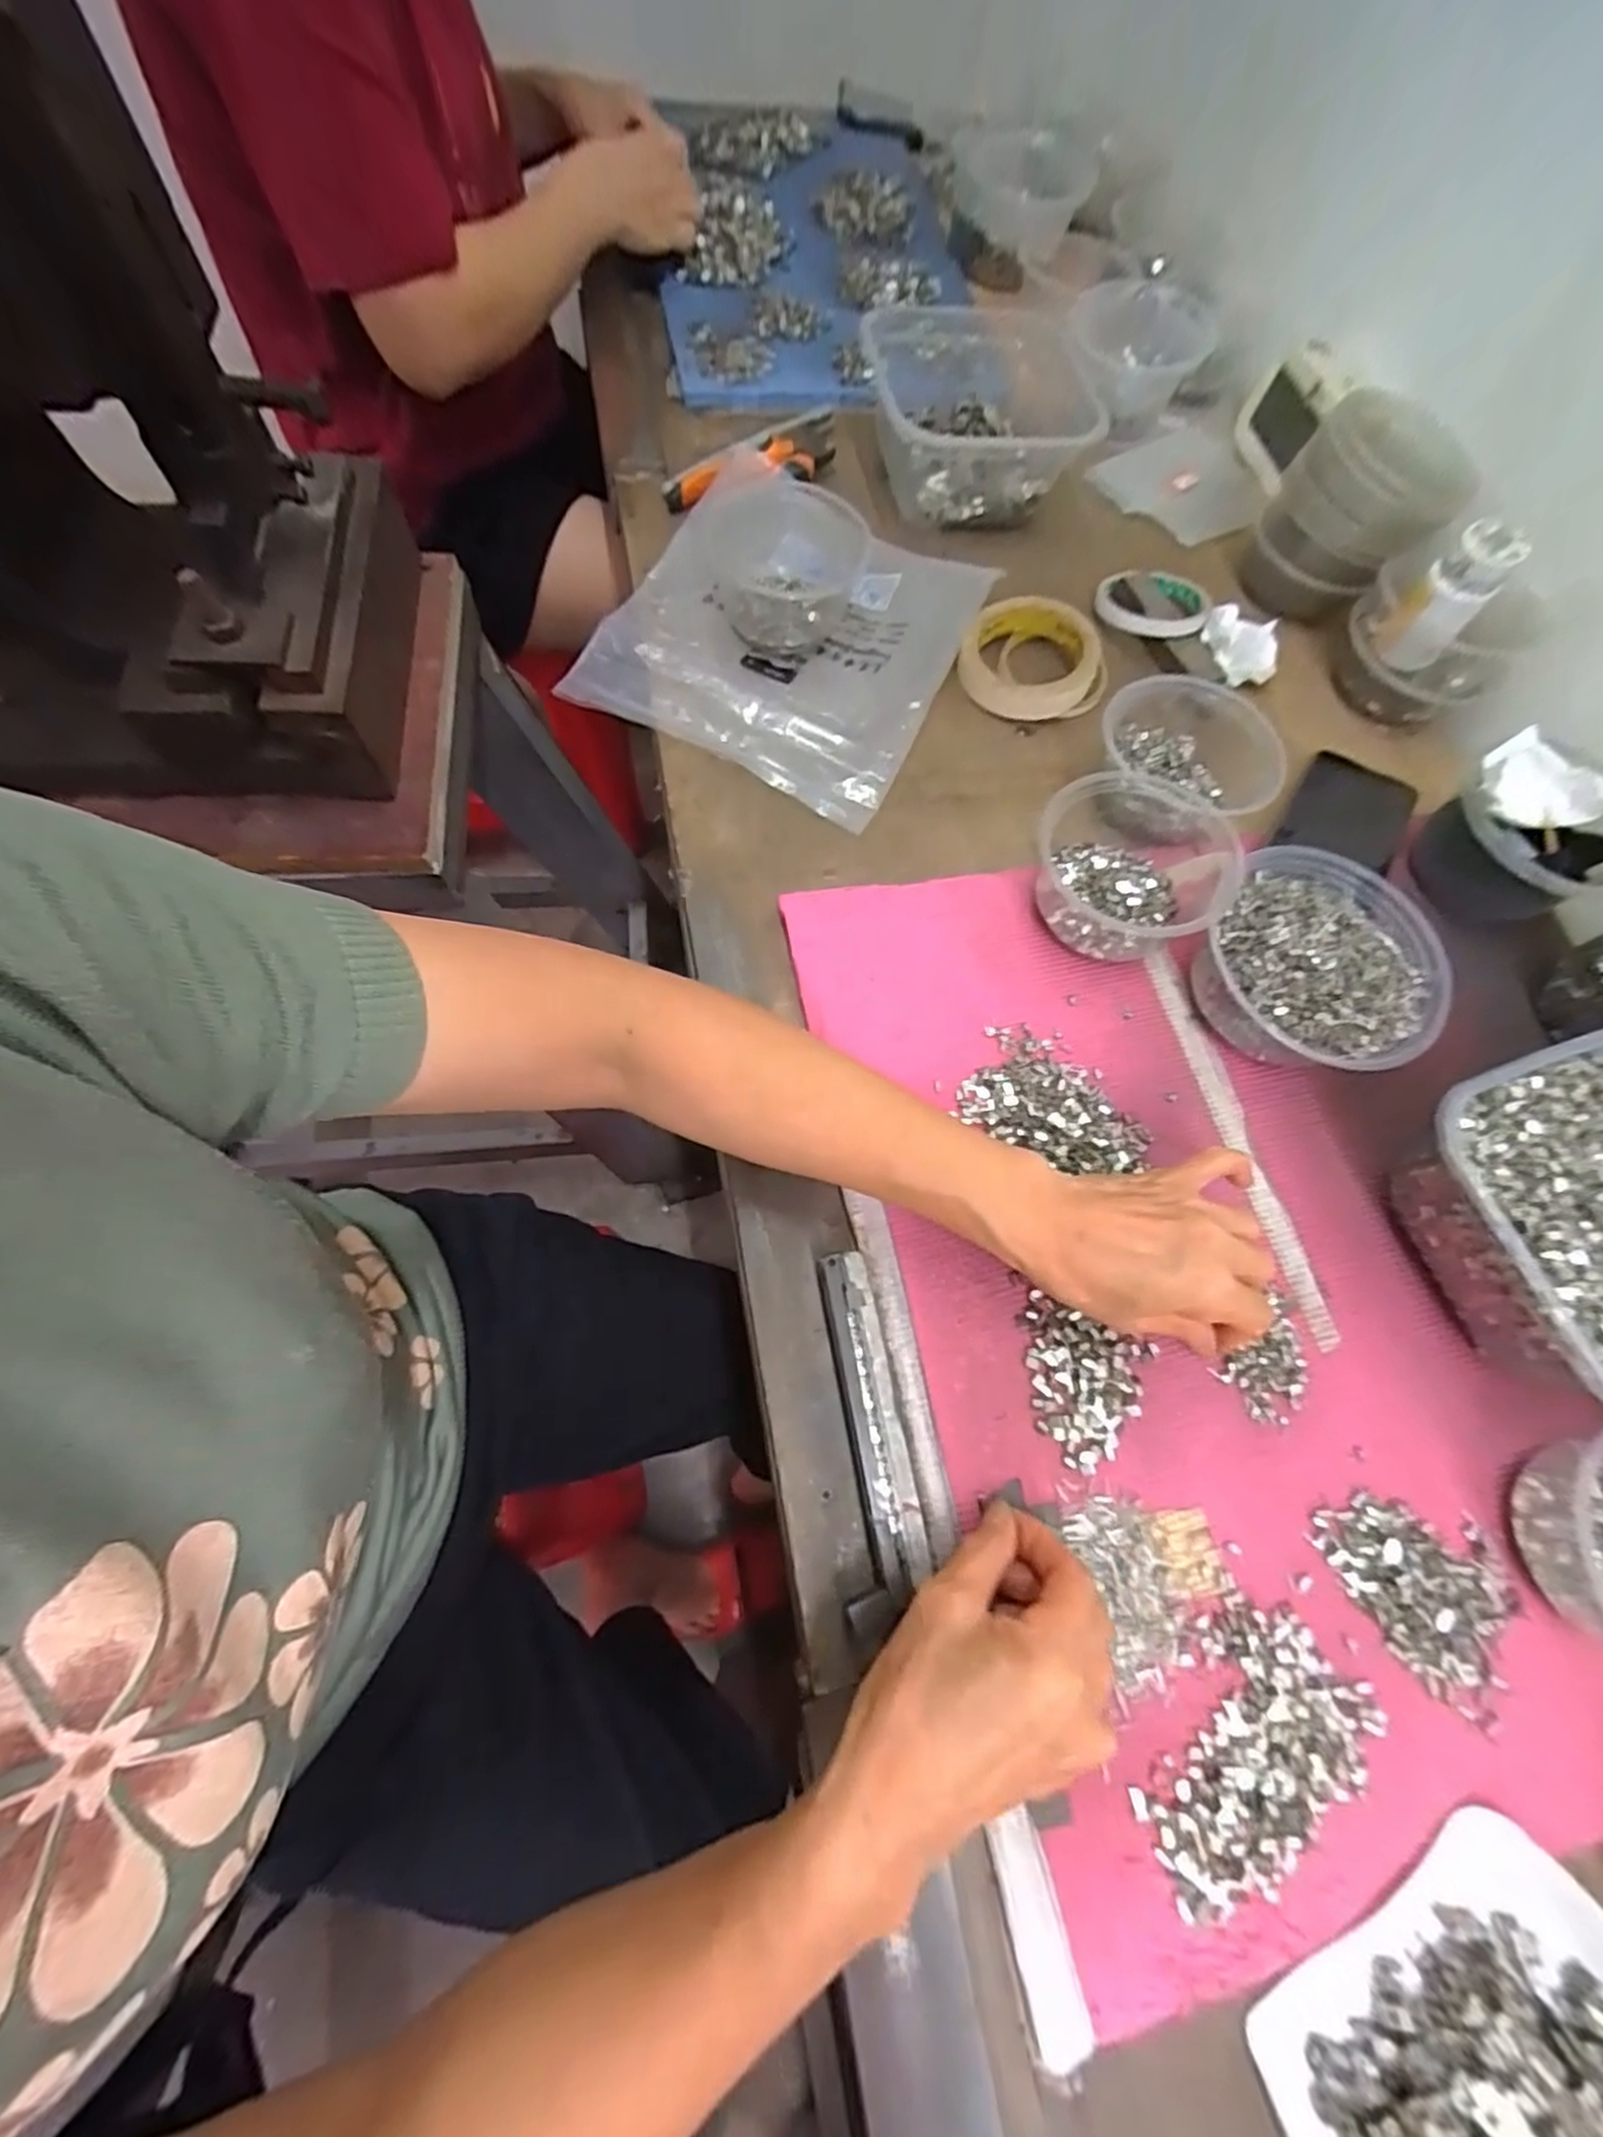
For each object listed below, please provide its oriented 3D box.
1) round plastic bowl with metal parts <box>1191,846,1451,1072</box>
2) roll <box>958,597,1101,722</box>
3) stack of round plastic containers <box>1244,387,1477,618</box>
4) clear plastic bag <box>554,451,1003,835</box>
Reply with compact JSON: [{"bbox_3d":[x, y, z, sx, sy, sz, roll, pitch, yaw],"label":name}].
[{"bbox_3d":[0.302,-0.061,0.432,0.124,0.056,0.133,2,69,-5],"label":"round plastic bowl with metal parts"},{"bbox_3d":[0.169,-0.306,0.542,0.094,0.024,0.097,2,69,-5],"label":"roll"},{"bbox_3d":[0.431,-0.431,0.571,0.117,0.123,0.127,35,70,9],"label":"stack of round plastic containers"},{"bbox_3d":[-0.010,-0.325,0.533,0.237,0.034,0.259,26,69,4],"label":"clear plastic bag"}]

